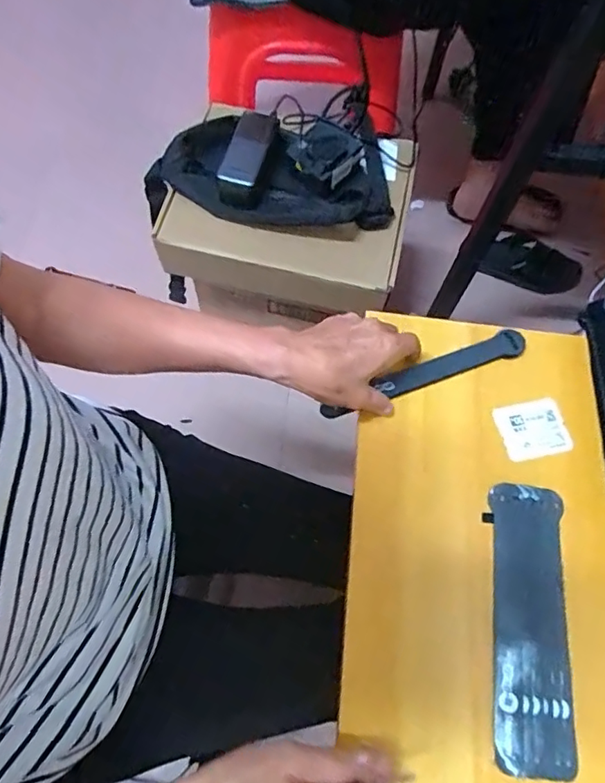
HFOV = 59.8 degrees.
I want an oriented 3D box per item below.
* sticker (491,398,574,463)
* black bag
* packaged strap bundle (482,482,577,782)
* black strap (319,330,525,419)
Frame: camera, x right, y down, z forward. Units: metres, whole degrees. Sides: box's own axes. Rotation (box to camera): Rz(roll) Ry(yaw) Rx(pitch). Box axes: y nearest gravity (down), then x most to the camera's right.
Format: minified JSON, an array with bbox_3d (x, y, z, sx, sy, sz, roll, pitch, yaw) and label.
[{"bbox_3d":[0.202,0.034,0.463,0.057,0.007,0.049,-10,68,-5],"label":"sticker"},{"bbox_3d":[-0.046,-0.310,0.726,0.330,0.055,0.176,2,68,-1],"label":"black bag"},{"bbox_3d":[0.173,0.173,0.399,0.057,0.008,0.200,8,68,2],"label":"packaged strap bundle"},{"bbox_3d":[0.110,-0.015,0.471,0.200,0.012,0.025,-19,69,-11],"label":"black strap"}]

